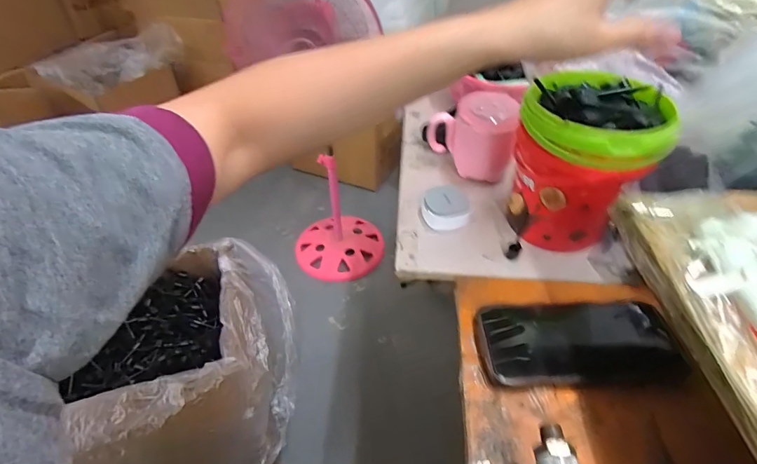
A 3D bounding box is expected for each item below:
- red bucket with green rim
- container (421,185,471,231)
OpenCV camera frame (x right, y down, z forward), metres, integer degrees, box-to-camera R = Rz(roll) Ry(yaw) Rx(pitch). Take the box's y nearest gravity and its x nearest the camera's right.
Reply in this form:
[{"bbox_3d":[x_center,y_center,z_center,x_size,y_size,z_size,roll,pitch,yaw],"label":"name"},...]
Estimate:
[{"bbox_3d":[0.198,-0.069,0.425,0.110,0.160,0.113,0,44,0],"label":"red bucket with green rim"},{"bbox_3d":[0.079,-0.030,0.490,0.053,0.026,0.054,0,44,0],"label":"container"}]

